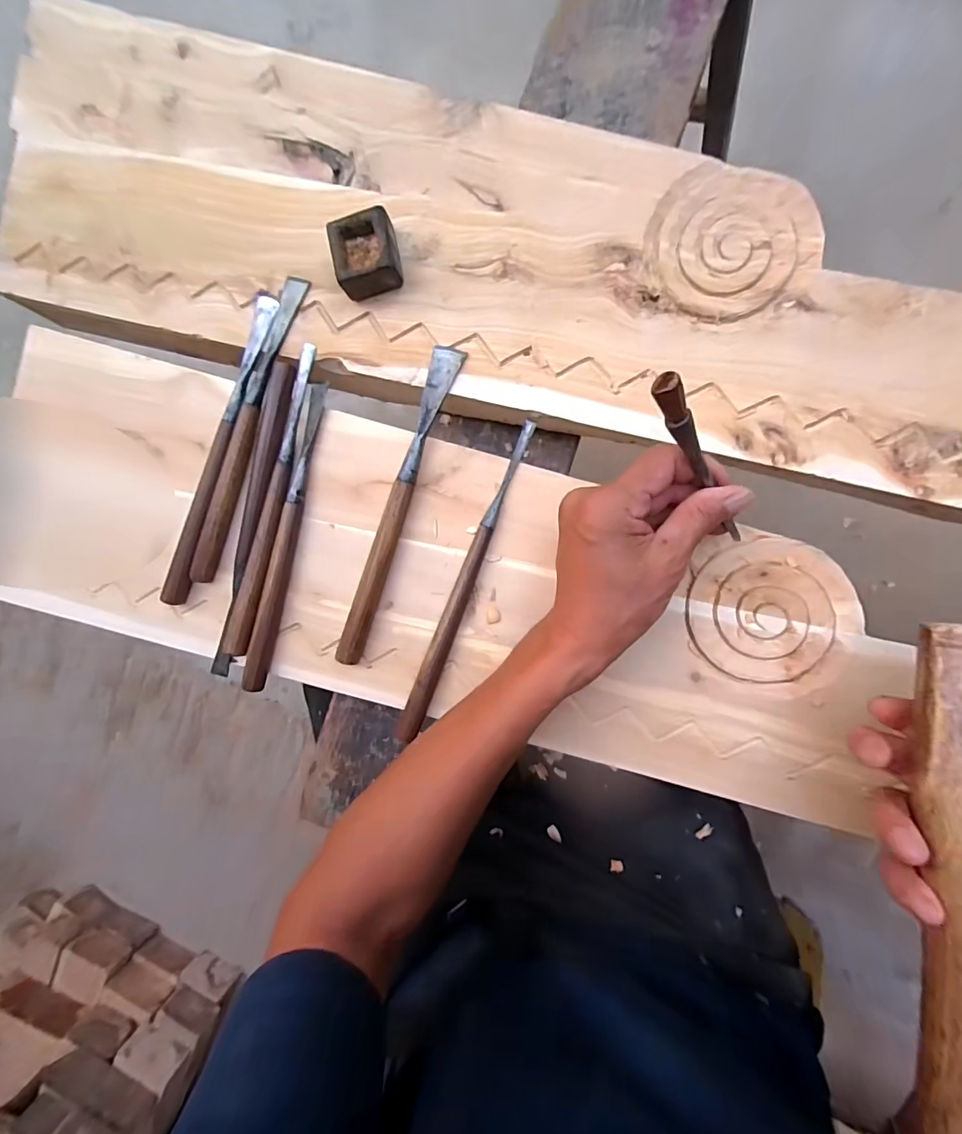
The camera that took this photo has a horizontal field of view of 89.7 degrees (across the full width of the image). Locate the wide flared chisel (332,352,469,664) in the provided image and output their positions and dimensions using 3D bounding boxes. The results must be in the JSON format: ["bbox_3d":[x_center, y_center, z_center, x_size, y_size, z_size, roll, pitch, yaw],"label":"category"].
[{"bbox_3d":[-0.062,-0.047,0.370,0.022,0.019,0.249,18,94,9],"label":"wide flared chisel"}]

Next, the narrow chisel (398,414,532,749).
[{"bbox_3d":[-0.012,0.010,0.361,0.014,0.021,0.252,21,94,9],"label":"narrow chisel"}]

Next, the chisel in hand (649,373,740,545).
[{"bbox_3d":[0.125,-0.056,0.272,0.013,0.136,0.008,-44,42,7],"label":"chisel in hand"}]

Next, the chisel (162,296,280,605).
[{"bbox_3d":[-0.216,-0.094,0.396,0.020,0.013,0.261,20,94,9],"label":"chisel"}]

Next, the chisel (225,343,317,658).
[{"bbox_3d":[-0.167,-0.052,0.389,0.021,0.013,0.251,15,93,9],"label":"chisel"}]

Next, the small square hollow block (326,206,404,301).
[{"bbox_3d":[-0.086,-0.233,0.363,0.045,0.029,0.050,-13,88,10],"label":"small square hollow block"}]

